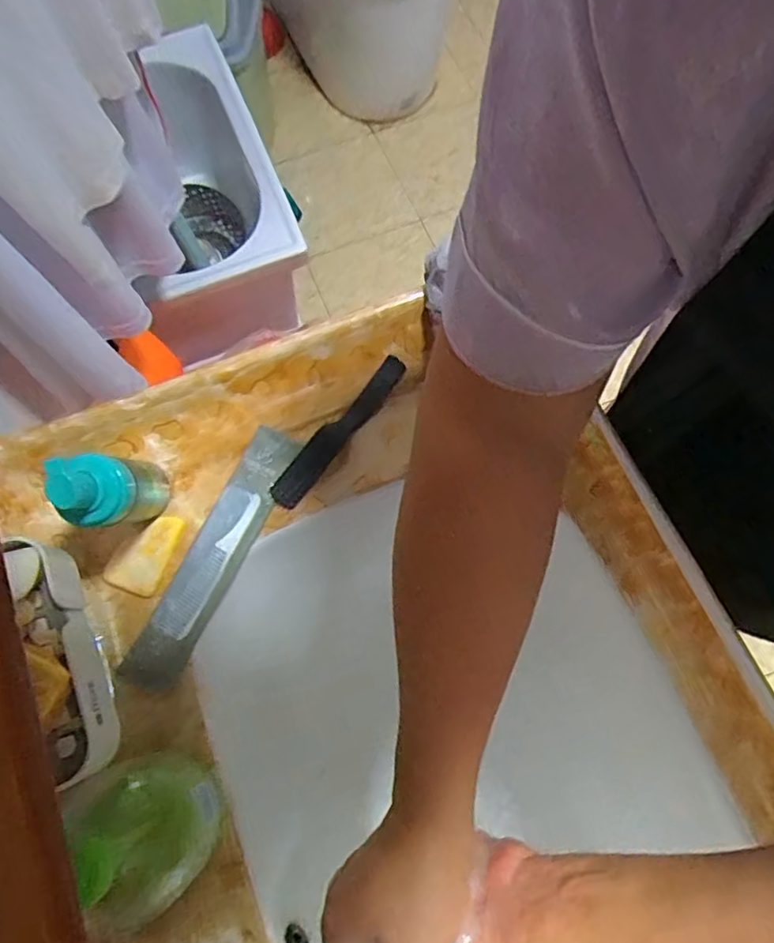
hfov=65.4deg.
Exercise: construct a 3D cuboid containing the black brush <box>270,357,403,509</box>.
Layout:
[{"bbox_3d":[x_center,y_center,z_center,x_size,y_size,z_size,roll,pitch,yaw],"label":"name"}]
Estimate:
[{"bbox_3d":[-0.040,-0.034,0.496,0.026,0.011,0.151,44,81,-22],"label":"black brush"}]

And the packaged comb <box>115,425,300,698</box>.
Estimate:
[{"bbox_3d":[-0.133,0.061,0.464,0.039,0.008,0.211,24,74,9],"label":"packaged comb"}]

